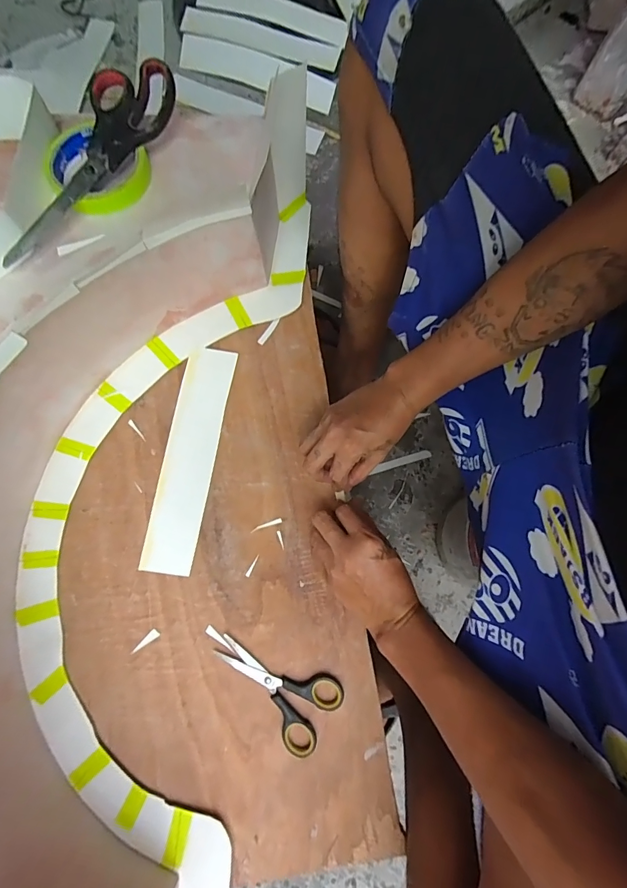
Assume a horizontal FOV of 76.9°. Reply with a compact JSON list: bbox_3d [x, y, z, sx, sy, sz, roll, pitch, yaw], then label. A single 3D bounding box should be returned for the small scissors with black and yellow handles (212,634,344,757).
[{"bbox_3d":[-0.043,0.253,0.405,0.133,0.007,0.075,27,77,5],"label":"small scissors with black and yellow handles"}]

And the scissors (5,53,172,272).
[{"bbox_3d":[-0.200,-0.256,0.362,0.069,0.035,0.226,23,77,5],"label":"scissors"}]

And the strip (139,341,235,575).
[{"bbox_3d":[-0.144,0.012,0.460,0.055,0.008,0.262,11,78,-8],"label":"strip"}]

